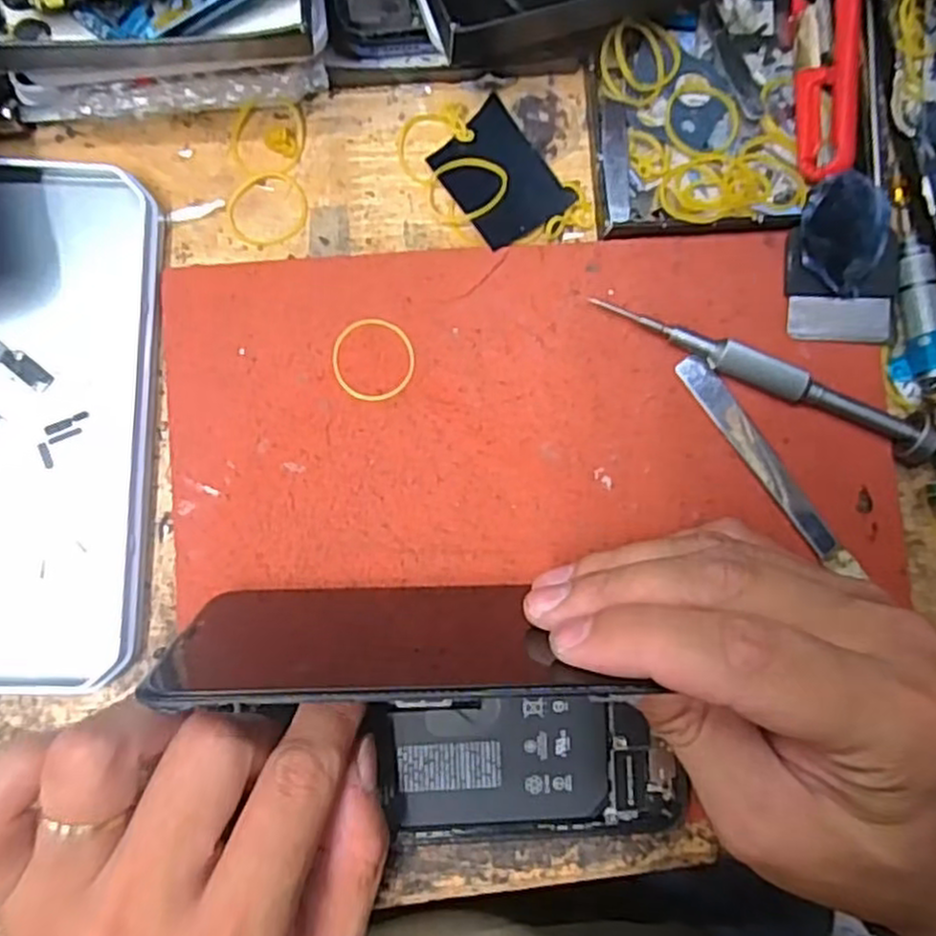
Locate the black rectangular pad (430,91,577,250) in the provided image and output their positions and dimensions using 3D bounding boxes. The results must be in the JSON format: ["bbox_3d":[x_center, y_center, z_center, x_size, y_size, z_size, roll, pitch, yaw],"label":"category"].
[{"bbox_3d":[0.012,-0.105,0.272,0.036,0.004,0.047,-40,88,-6],"label":"black rectangular pad"}]

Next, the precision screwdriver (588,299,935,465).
[{"bbox_3d":[0.104,-0.035,0.263,0.124,0.017,0.013,26,84,-1],"label":"precision screwdriver"}]

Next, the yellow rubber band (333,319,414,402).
[{"bbox_3d":[-0.033,-0.038,0.263,0.028,0.004,0.029,3,85,-3],"label":"yellow rubber band"}]

